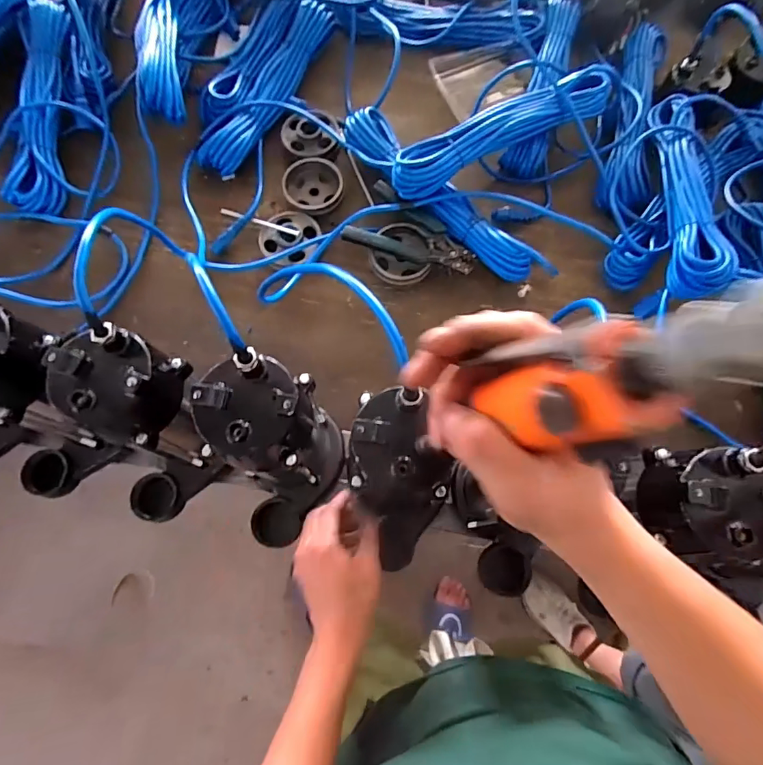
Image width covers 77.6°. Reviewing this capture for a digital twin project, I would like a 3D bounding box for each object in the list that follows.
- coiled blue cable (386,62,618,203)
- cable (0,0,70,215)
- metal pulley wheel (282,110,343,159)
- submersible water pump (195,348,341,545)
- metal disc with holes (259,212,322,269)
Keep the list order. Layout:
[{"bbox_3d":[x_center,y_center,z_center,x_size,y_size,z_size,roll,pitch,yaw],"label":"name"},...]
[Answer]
[{"bbox_3d":[0.172,-0.356,0.680,0.353,0.060,0.074,-26,74,-7],"label":"coiled blue cable"},{"bbox_3d":[-0.523,-0.427,0.719,0.085,0.043,0.350,-7,73,-2],"label":"cable"},{"bbox_3d":[-0.109,-0.389,0.733,0.091,0.024,0.088,0,73,0],"label":"metal pulley wheel"},{"bbox_3d":[-0.106,0.078,0.463,0.083,0.236,0.144,0,73,0],"label":"submersible water pump"},{"bbox_3d":[-0.133,-0.202,0.671,0.084,0.025,0.101,7,73,3],"label":"metal disc with holes"}]

